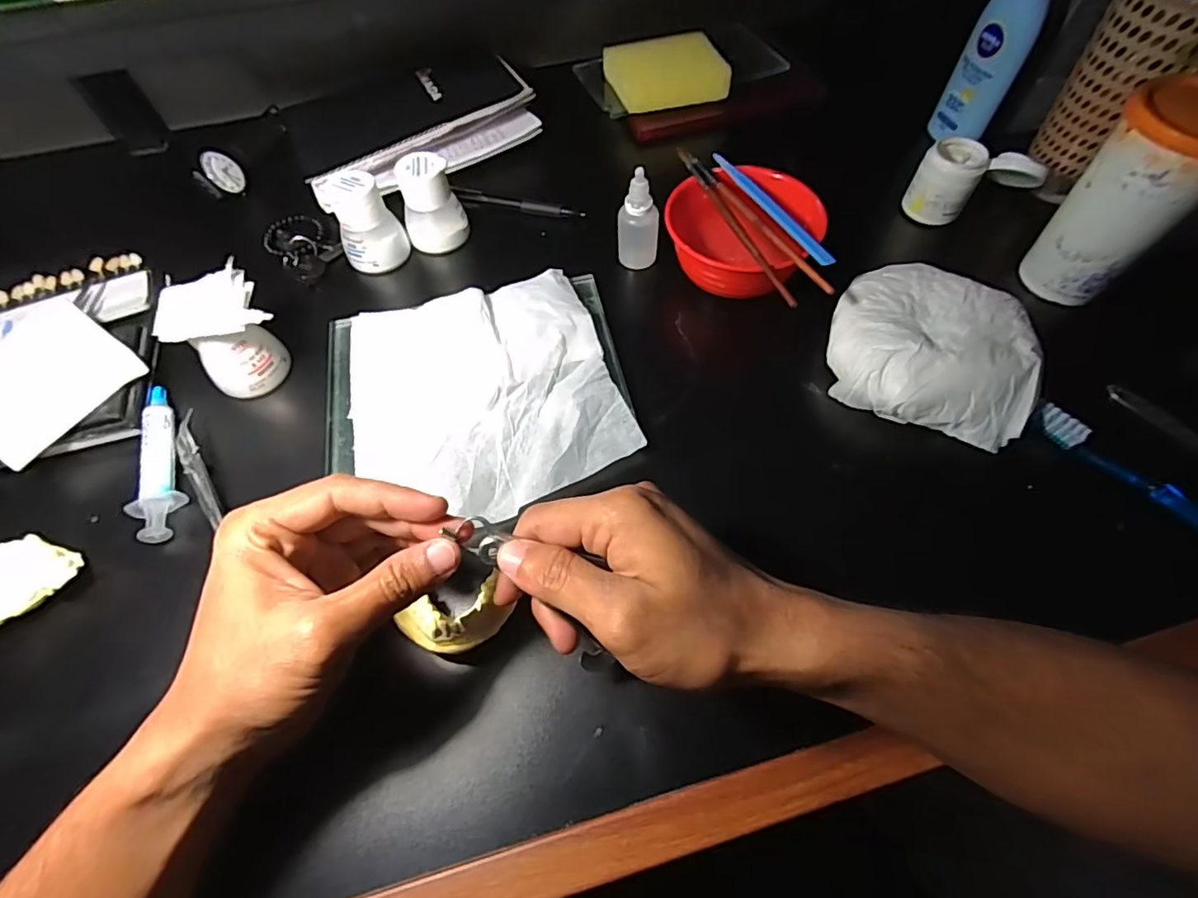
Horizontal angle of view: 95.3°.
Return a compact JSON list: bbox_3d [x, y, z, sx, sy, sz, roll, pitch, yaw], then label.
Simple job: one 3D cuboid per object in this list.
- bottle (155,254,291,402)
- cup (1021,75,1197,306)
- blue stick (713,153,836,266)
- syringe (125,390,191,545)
[{"bbox_3d":[-0.246,-0.076,0.371,0.061,0.069,0.055,-26,64,-13],"label":"bottle"},{"bbox_3d":[0.349,-0.168,0.360,0.072,0.127,0.076,35,68,19],"label":"cup"},{"bbox_3d":[0.119,-0.175,0.387,0.011,0.006,0.138,-24,66,-11],"label":"blue stick"},{"bbox_3d":[-0.281,0.006,0.354,0.024,0.022,0.119,-15,62,-7],"label":"syringe"}]

